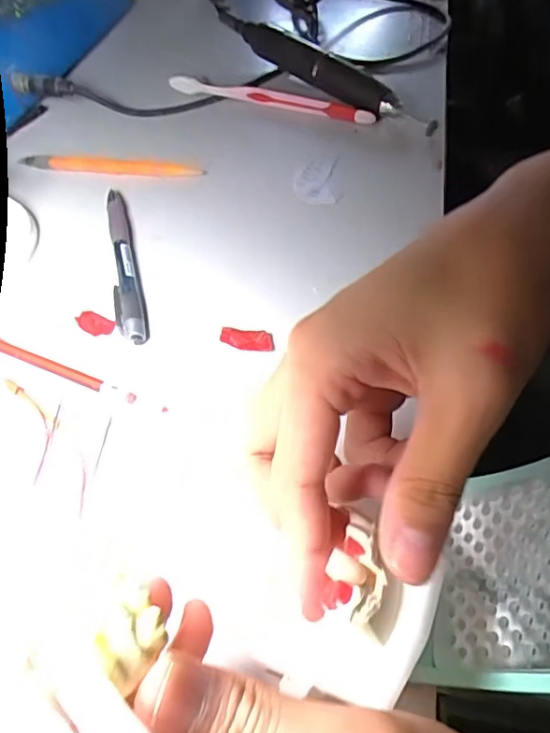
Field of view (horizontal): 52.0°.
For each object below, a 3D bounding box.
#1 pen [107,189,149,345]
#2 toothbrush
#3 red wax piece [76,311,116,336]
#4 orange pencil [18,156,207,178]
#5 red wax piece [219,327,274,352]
[{"bbox_3d":[-0.093,-0.065,0.344,0.017,0.009,0.132,-15,55,-5],"label":"pen"},{"bbox_3d":[-0.006,-0.212,0.444,0.176,0.011,0.013,19,59,18],"label":"toothbrush"},{"bbox_3d":[-0.104,-0.025,0.322,0.025,0.004,0.014,22,60,20],"label":"red wax piece"},{"bbox_3d":[-0.122,-0.145,0.411,0.141,0.013,0.013,9,56,11],"label":"orange pencil"},{"bbox_3d":[-0.015,-0.015,0.305,0.029,0.004,0.014,8,56,11],"label":"red wax piece"}]

